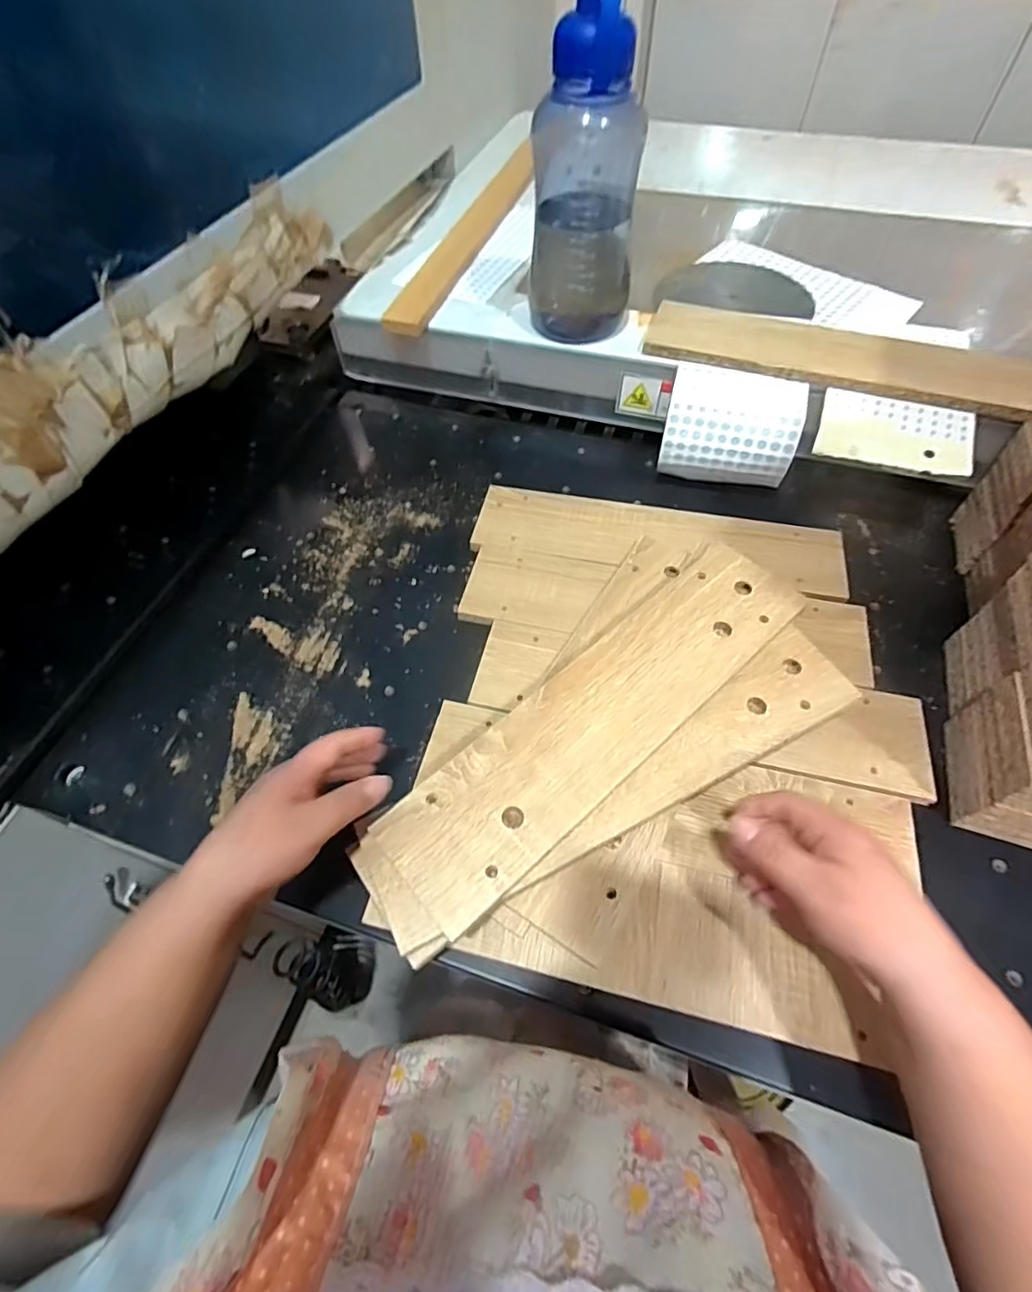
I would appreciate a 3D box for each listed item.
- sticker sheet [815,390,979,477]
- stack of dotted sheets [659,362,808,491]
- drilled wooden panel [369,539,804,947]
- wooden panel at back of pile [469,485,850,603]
[{"bbox_3d":[0.369,-0.207,0.555,0.136,0.007,0.081,15,73,12],"label":"sticker sheet"},{"bbox_3d":[0.230,-0.230,0.618,0.132,0.098,0.073,13,58,10],"label":"stack of dotted sheets"},{"bbox_3d":[0.071,0.042,0.427,0.372,0.018,0.093,-38,63,-21],"label":"drilled wooden panel"},{"bbox_3d":[0.148,-0.117,0.606,0.382,0.014,0.092,10,57,8],"label":"wooden panel at back of pile"}]

